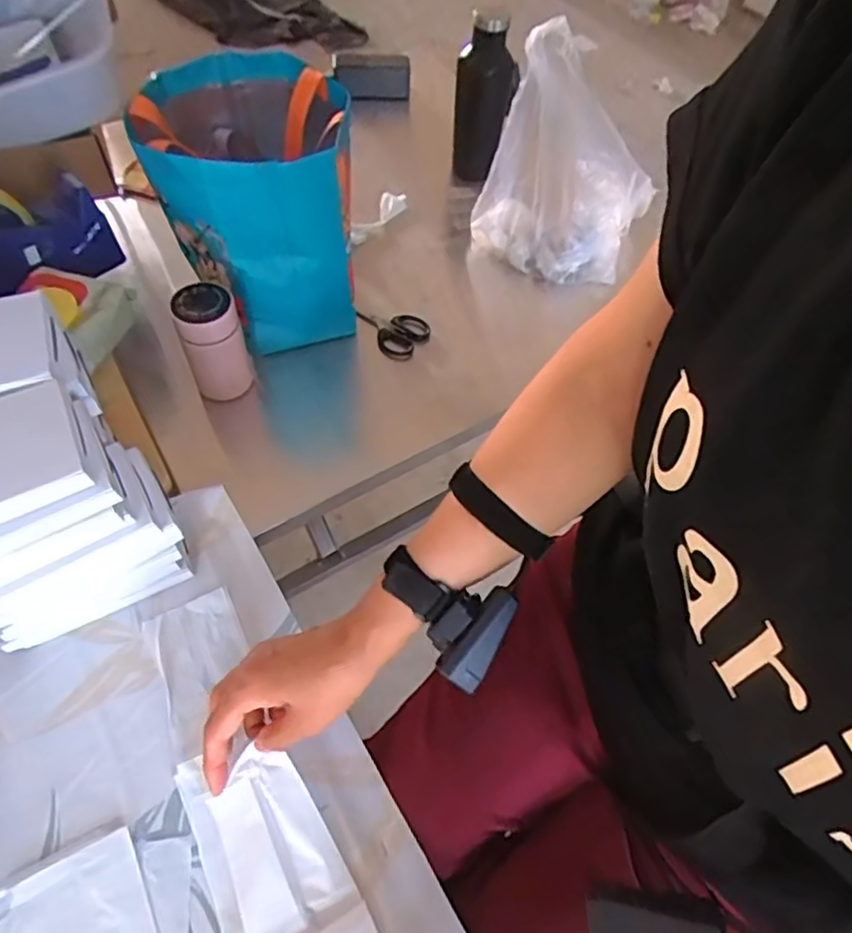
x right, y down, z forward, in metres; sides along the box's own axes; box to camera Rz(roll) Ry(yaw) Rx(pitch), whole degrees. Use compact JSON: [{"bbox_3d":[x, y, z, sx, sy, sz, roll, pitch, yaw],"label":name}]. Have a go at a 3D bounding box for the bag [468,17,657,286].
[{"bbox_3d":[0.189,-0.386,0.830,0.210,0.248,0.161,23,59,10],"label":"bag"}]

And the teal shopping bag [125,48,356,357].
[{"bbox_3d":[-0.194,-0.291,0.718,0.202,0.246,0.222,-19,61,-15],"label":"teal shopping bag"}]

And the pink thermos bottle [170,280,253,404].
[{"bbox_3d":[-0.231,-0.134,0.686,0.063,0.121,0.055,-19,61,-15],"label":"pink thermos bottle"}]

